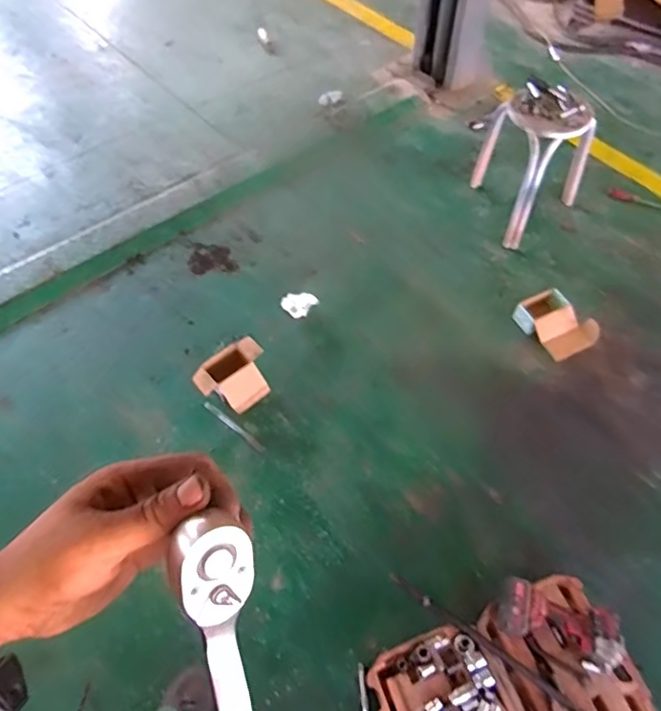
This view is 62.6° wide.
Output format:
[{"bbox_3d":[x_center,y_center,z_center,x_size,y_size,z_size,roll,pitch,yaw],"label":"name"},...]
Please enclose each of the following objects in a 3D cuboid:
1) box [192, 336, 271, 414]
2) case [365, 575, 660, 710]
[{"bbox_3d":[-0.299,0.071,1.731,0.228,0.097,0.193,-38,66,-21],"label":"box"},{"bbox_3d":[0.424,0.801,1.253,0.604,0.107,0.430,-18,60,-11],"label":"case"}]

